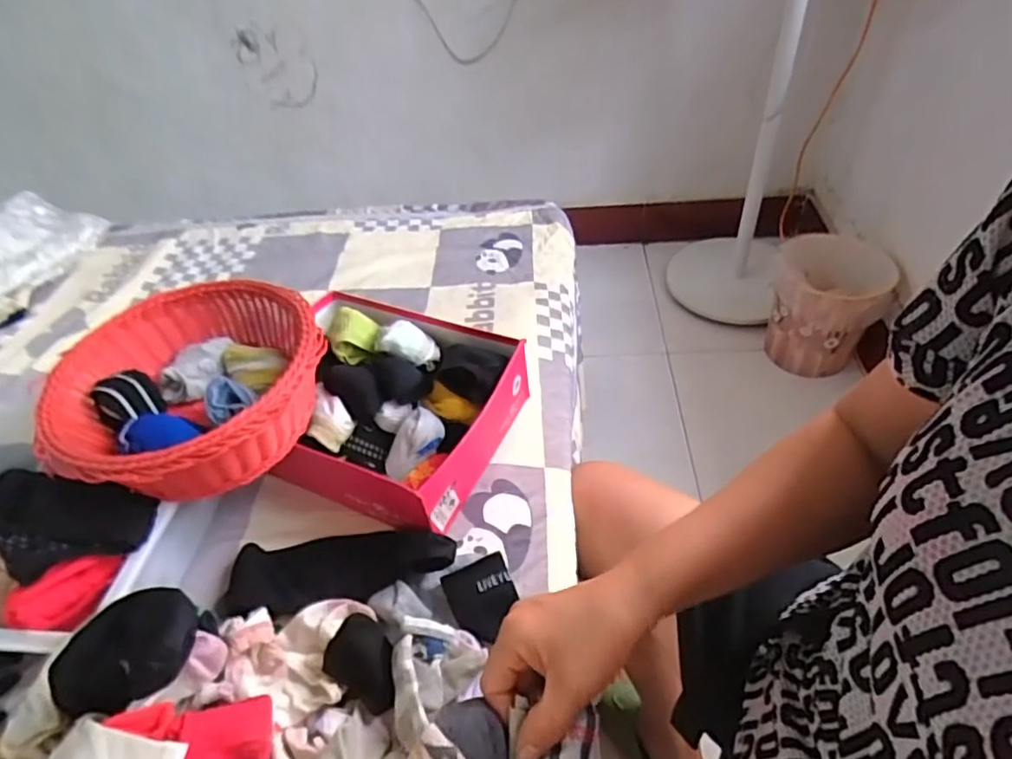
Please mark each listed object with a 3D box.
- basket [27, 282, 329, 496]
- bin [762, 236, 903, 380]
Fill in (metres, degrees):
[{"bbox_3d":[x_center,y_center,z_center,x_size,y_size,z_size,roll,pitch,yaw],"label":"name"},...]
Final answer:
[{"bbox_3d":[-0.339,0.011,0.663,0.277,0.087,0.273,-3,45,3],"label":"basket"},{"bbox_3d":[0.733,-0.165,1.410,0.245,0.259,0.223,21,51,25],"label":"bin"}]

